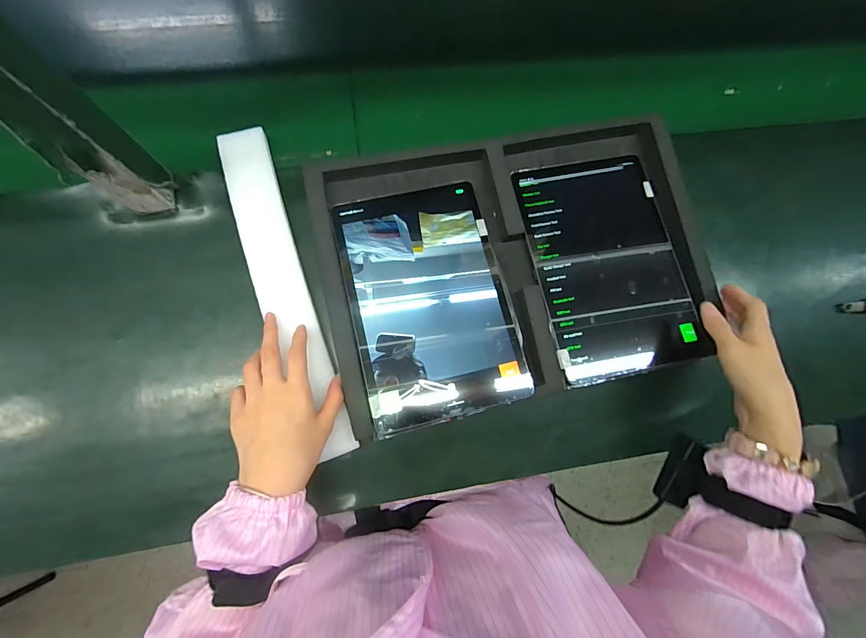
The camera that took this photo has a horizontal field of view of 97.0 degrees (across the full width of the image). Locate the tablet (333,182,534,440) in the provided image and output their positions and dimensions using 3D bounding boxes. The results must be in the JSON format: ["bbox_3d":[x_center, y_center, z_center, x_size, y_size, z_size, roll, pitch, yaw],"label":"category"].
[{"bbox_3d":[-0.003,-0.021,0.416,0.165,0.006,0.254,-12,78,-7],"label":"tablet"}]

